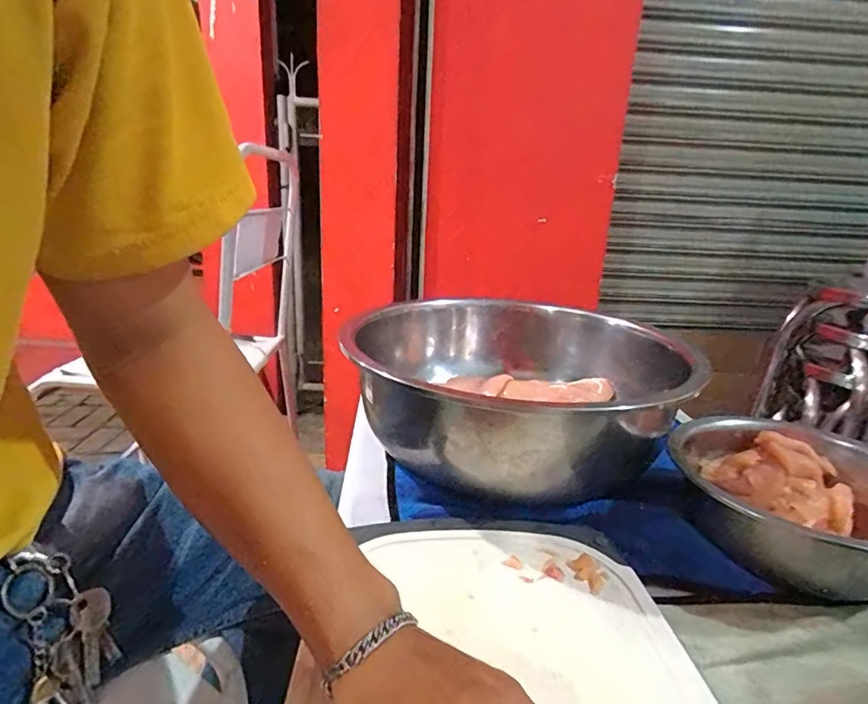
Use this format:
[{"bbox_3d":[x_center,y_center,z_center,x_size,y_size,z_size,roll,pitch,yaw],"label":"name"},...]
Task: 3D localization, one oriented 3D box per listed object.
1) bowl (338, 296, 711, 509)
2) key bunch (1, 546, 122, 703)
[{"bbox_3d":[0.088,0.036,0.542,0.325,0.117,0.287,-15,25,-43],"label":"bowl"},{"bbox_3d":[-0.228,0.174,0.311,0.048,0.111,0.018,-14,1,-42],"label":"key bunch"}]

